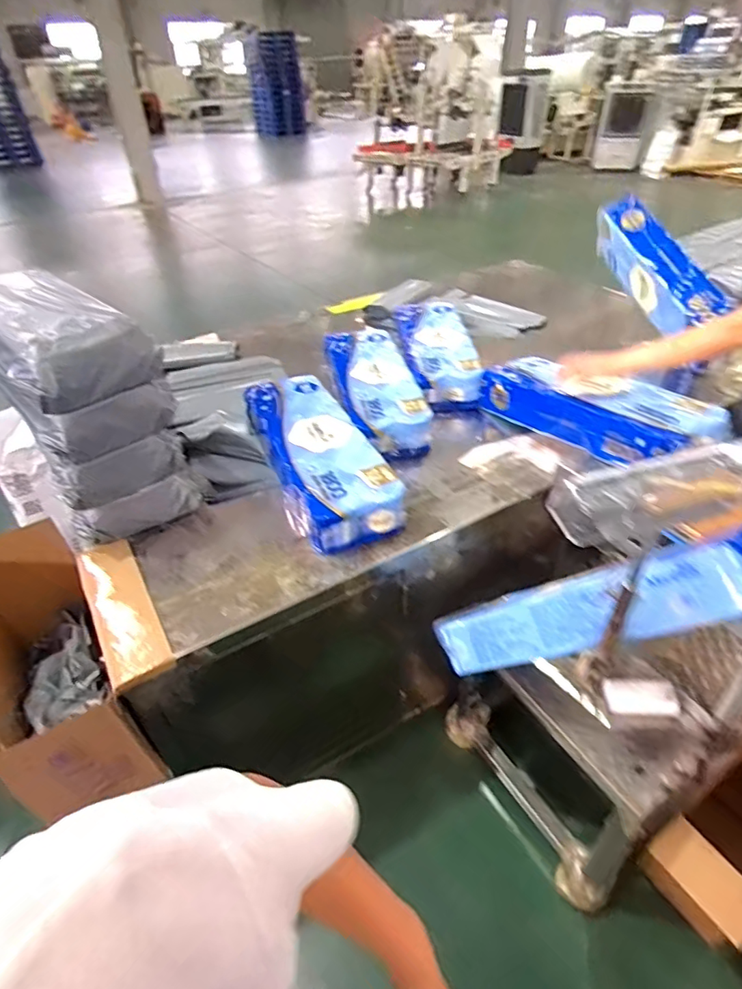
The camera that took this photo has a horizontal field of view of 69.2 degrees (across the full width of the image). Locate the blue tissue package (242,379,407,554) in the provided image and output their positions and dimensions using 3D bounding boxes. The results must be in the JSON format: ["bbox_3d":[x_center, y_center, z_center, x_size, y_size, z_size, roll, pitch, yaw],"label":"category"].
[{"bbox_3d":[-0.137,-0.103,1.337,0.229,0.127,0.610,-15,41,-16],"label":"blue tissue package"}]

